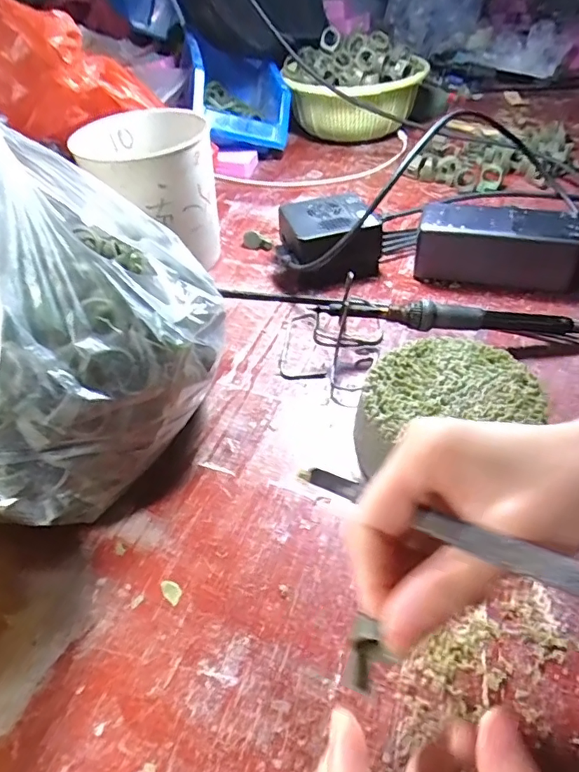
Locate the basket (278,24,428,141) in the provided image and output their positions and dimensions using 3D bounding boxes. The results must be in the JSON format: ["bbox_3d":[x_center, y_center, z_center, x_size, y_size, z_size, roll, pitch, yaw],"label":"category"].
[{"bbox_3d":[0.088,-0.392,0.687,0.184,0.122,0.175,-1,45,4],"label":"basket"}]

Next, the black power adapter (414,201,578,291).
[{"bbox_3d":[0.179,-0.119,0.439,0.133,0.053,0.050,11,46,16],"label":"black power adapter"}]

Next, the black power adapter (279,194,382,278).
[{"bbox_3d":[0.036,-0.135,0.473,0.085,0.051,0.077,-14,44,-10],"label":"black power adapter"}]

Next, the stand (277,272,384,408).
[{"bbox_3d":[0.029,-0.038,0.378,0.077,0.046,0.099,7,45,11],"label":"stand"}]

